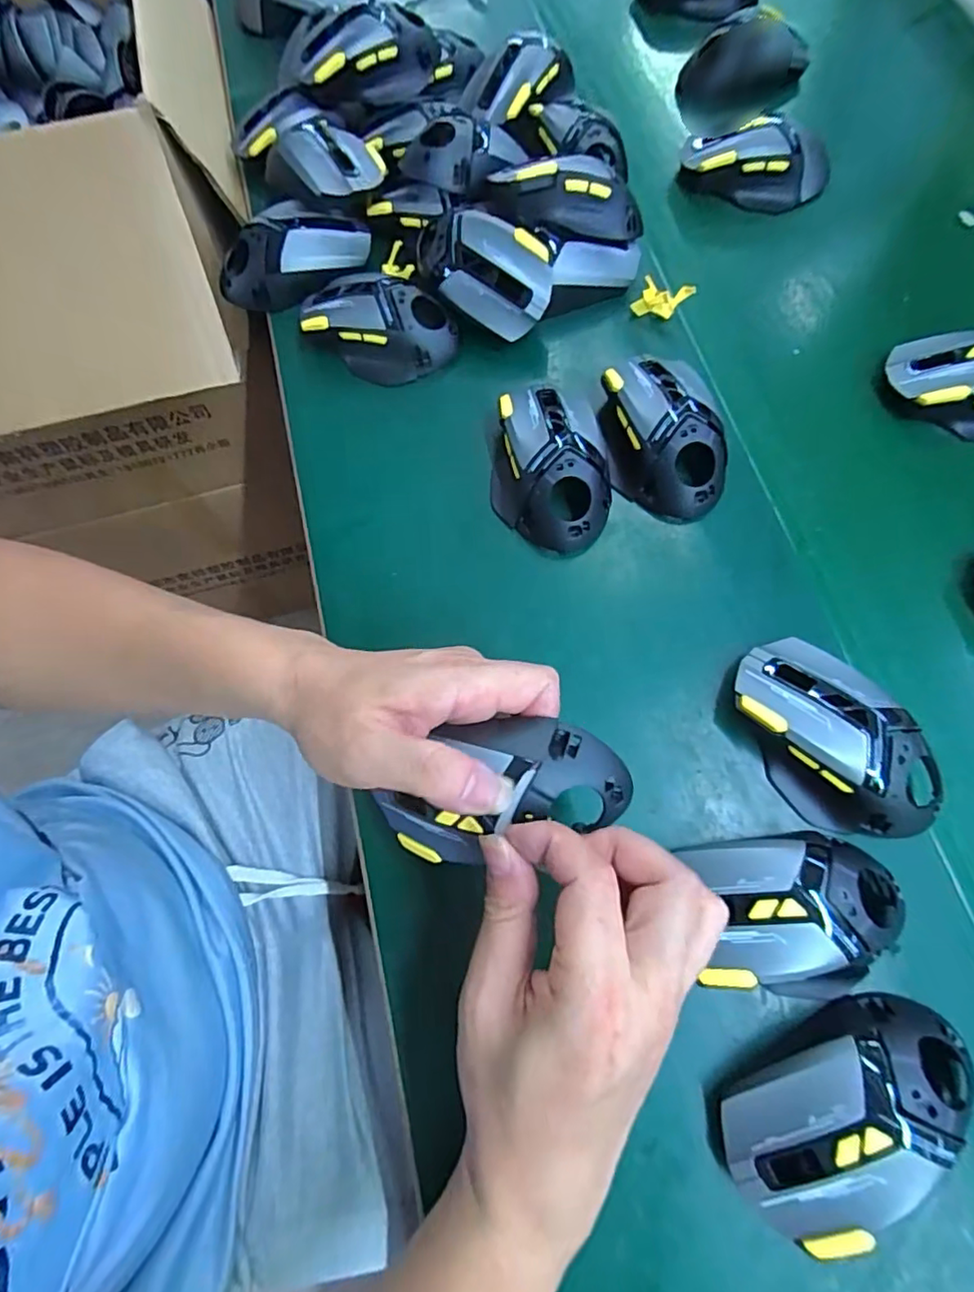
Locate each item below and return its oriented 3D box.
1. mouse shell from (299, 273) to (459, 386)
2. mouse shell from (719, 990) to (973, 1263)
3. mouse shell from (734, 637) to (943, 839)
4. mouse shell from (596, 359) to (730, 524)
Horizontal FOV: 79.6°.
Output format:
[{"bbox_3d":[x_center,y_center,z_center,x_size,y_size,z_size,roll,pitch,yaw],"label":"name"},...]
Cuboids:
[{"bbox_3d":[-0.080,-0.229,0.417,0.117,0.037,0.062,24,74,10],"label":"mouse shell"},{"bbox_3d":[0.164,0.208,0.257,0.121,0.039,0.076,-35,74,-9],"label":"mouse shell"},{"bbox_3d":[0.183,0.052,0.314,0.068,0.047,0.120,-36,74,-9],"label":"mouse shell"},{"bbox_3d":[0.111,-0.138,0.376,0.067,0.040,0.111,-9,71,0],"label":"mouse shell"}]

